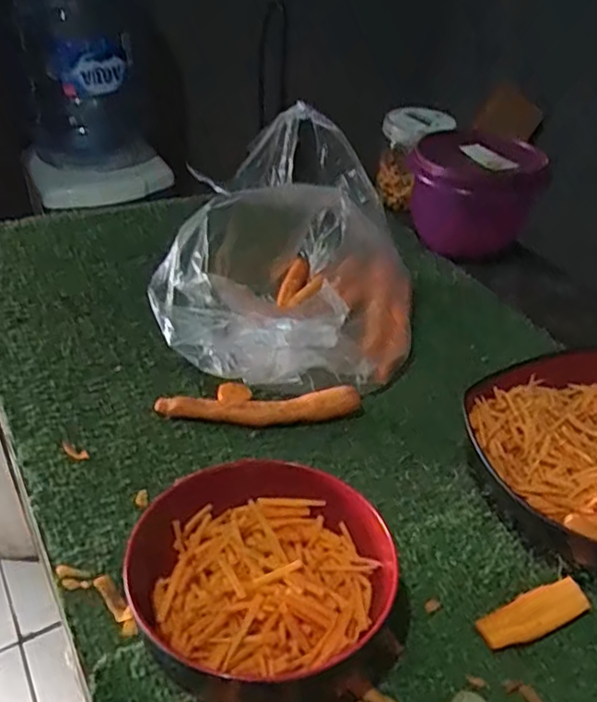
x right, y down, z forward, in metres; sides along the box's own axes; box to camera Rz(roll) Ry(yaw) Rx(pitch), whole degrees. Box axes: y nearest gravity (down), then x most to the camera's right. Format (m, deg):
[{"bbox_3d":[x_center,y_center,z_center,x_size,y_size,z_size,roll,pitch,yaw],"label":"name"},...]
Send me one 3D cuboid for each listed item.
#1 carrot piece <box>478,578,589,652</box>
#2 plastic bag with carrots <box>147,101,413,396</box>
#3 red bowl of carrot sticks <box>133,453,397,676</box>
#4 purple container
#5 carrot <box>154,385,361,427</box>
[{"bbox_3d":[0.144,0.160,0.394,0.074,0.013,0.025,-16,42,-25],"label":"carrot piece"},{"bbox_3d":[0.006,-0.077,0.575,0.197,0.158,0.286,10,38,7],"label":"plastic bag with carrots"},{"bbox_3d":[-0.020,0.129,0.378,0.146,0.057,0.119,-7,39,-16],"label":"red bowl of carrot sticks"},{"bbox_3d":[0.186,-0.167,0.738,0.099,0.129,0.125,-27,47,-34],"label":"purple container"},{"bbox_3d":[-0.031,0.044,0.520,0.160,0.024,0.022,-1,38,-8],"label":"carrot"}]

